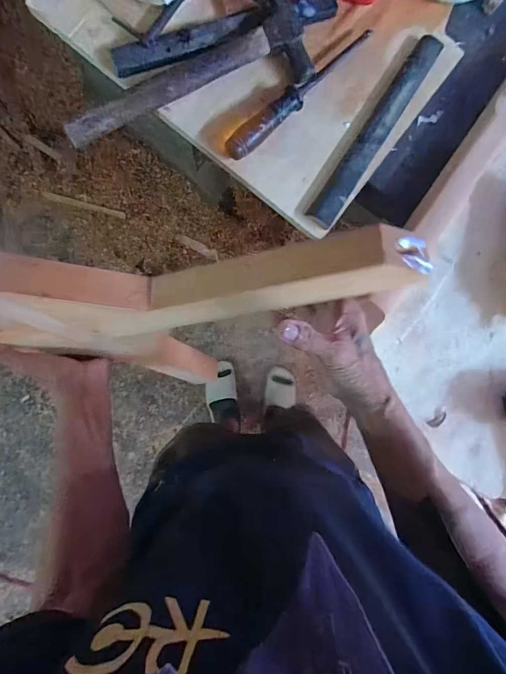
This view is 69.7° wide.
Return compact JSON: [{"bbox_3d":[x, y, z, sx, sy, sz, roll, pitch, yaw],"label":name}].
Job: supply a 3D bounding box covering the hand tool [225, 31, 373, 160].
[{"bbox_3d":[0.066,-0.323,0.483,0.252,0.027,0.030,-41,94,-4],"label":"hand tool"}]

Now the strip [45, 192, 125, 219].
[{"bbox_3d":[-0.595,-0.467,1.294,0.280,0.006,0.024,14,95,-4],"label":"strip"}]

